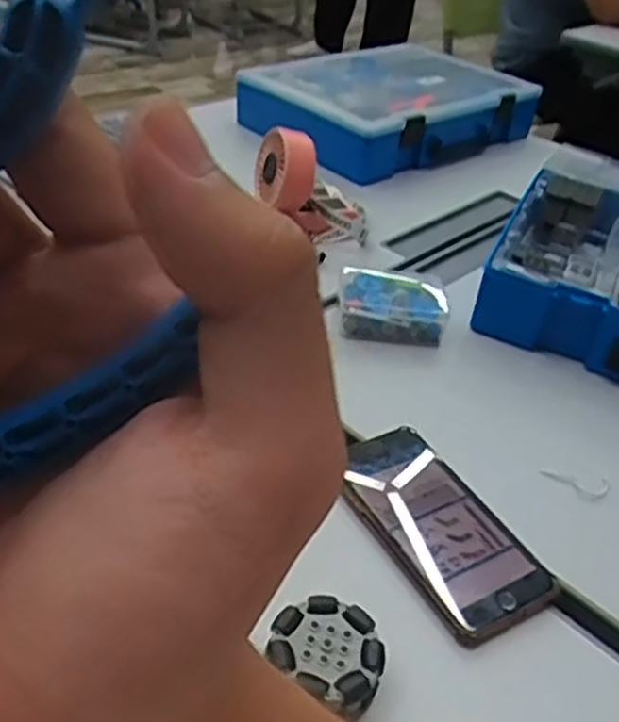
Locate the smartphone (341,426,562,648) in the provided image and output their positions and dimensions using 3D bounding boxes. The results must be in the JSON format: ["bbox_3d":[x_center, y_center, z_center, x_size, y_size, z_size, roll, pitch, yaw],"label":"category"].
[{"bbox_3d":[0.081,0.103,0.494,0.078,0.013,0.161,-21,47,-22],"label":"smartphone"}]

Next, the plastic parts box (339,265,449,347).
[{"bbox_3d":[0.074,-0.049,0.683,0.095,0.045,0.063,6,37,-2],"label":"plastic parts box"}]

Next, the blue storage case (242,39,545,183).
[{"bbox_3d":[0.114,-0.370,1.090,0.371,0.088,0.275,-22,46,-33],"label":"blue storage case"}]

